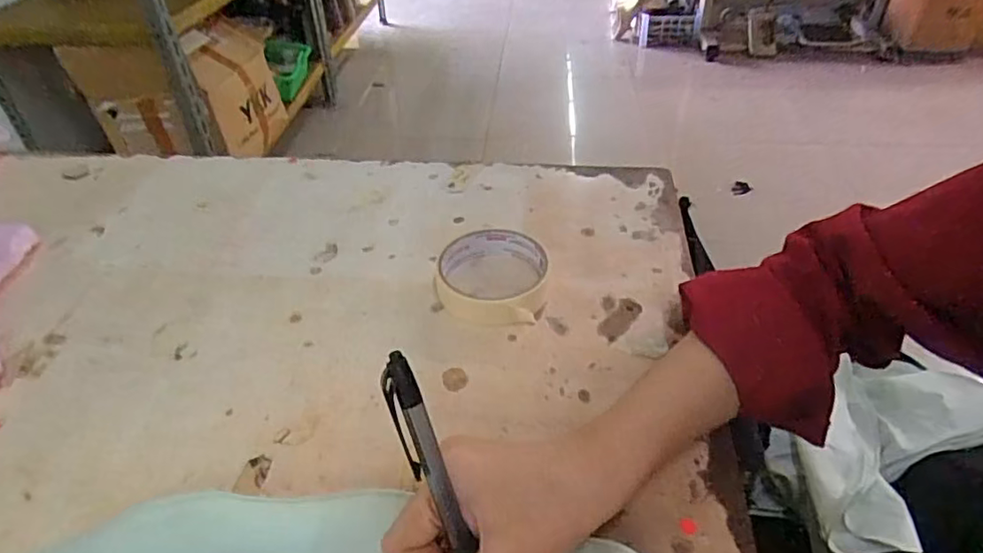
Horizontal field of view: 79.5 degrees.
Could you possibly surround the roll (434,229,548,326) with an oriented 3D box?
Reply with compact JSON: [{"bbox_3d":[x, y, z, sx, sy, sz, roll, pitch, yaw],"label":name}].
[{"bbox_3d":[0.000,-0.001,0.448,0.082,0.023,0.082,-1,41,1],"label":"roll"}]

